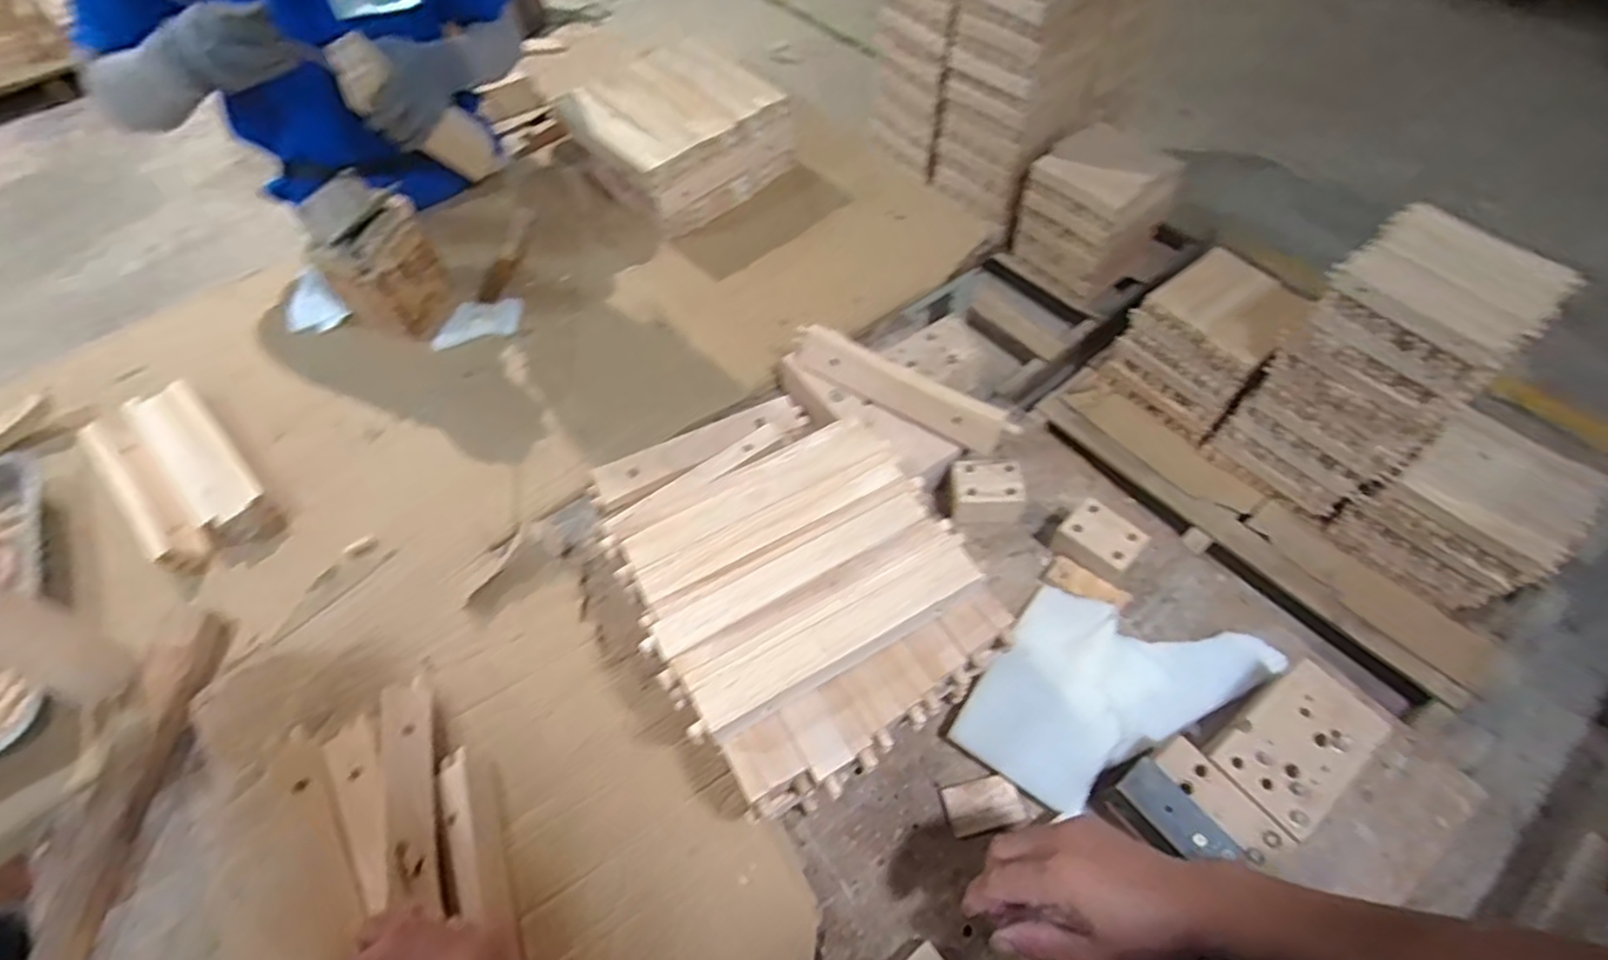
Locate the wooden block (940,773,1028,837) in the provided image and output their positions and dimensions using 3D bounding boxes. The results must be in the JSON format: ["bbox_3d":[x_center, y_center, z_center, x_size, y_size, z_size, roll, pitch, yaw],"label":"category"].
[{"bbox_3d":[0.160,0.289,0.623,0.065,0.012,0.041,-13,58,-5],"label":"wooden block"}]

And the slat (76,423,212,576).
[{"bbox_3d":[-0.782,0.015,0.832,0.275,0.038,0.060,37,66,23],"label":"slat"}]

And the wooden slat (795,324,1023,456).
[{"bbox_3d":[0.102,-0.104,0.786,0.265,0.056,0.017,30,33,21],"label":"wooden slat"}]

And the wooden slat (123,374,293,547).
[{"bbox_3d":[-0.726,-0.020,0.839,0.294,0.033,0.077,38,67,23],"label":"wooden slat"}]

